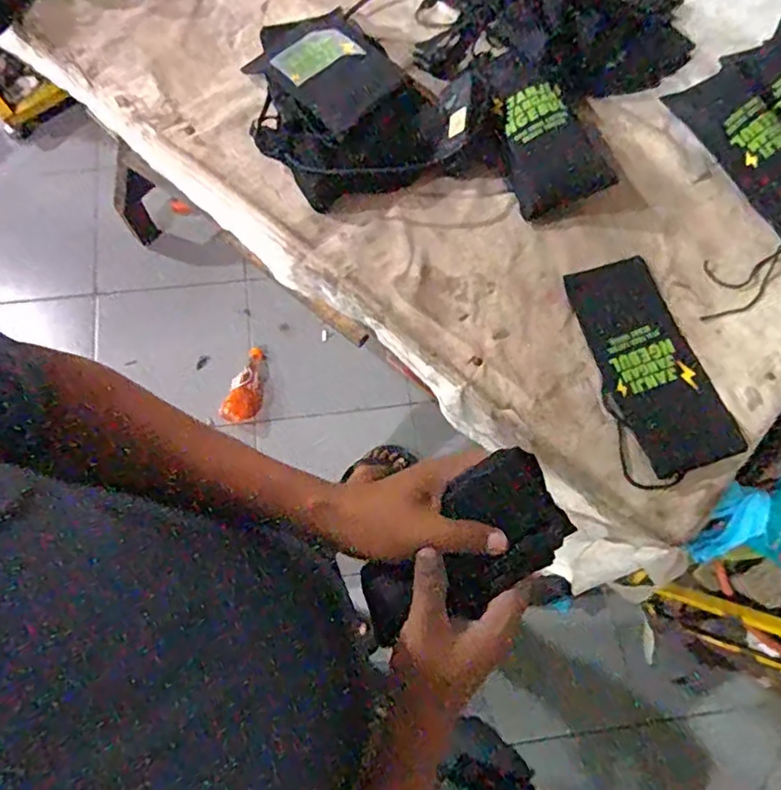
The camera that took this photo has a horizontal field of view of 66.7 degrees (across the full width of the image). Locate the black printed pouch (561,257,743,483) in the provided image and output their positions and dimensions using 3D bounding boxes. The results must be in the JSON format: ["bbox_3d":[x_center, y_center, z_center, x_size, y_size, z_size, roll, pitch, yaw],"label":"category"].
[{"bbox_3d":[0.247,-0.032,0.567,0.095,0.008,0.212,-19,75,-8],"label":"black printed pouch"}]

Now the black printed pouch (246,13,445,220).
[{"bbox_3d":[-0.070,-0.329,0.643,0.174,0.048,0.265,-29,76,-10],"label":"black printed pouch"}]

